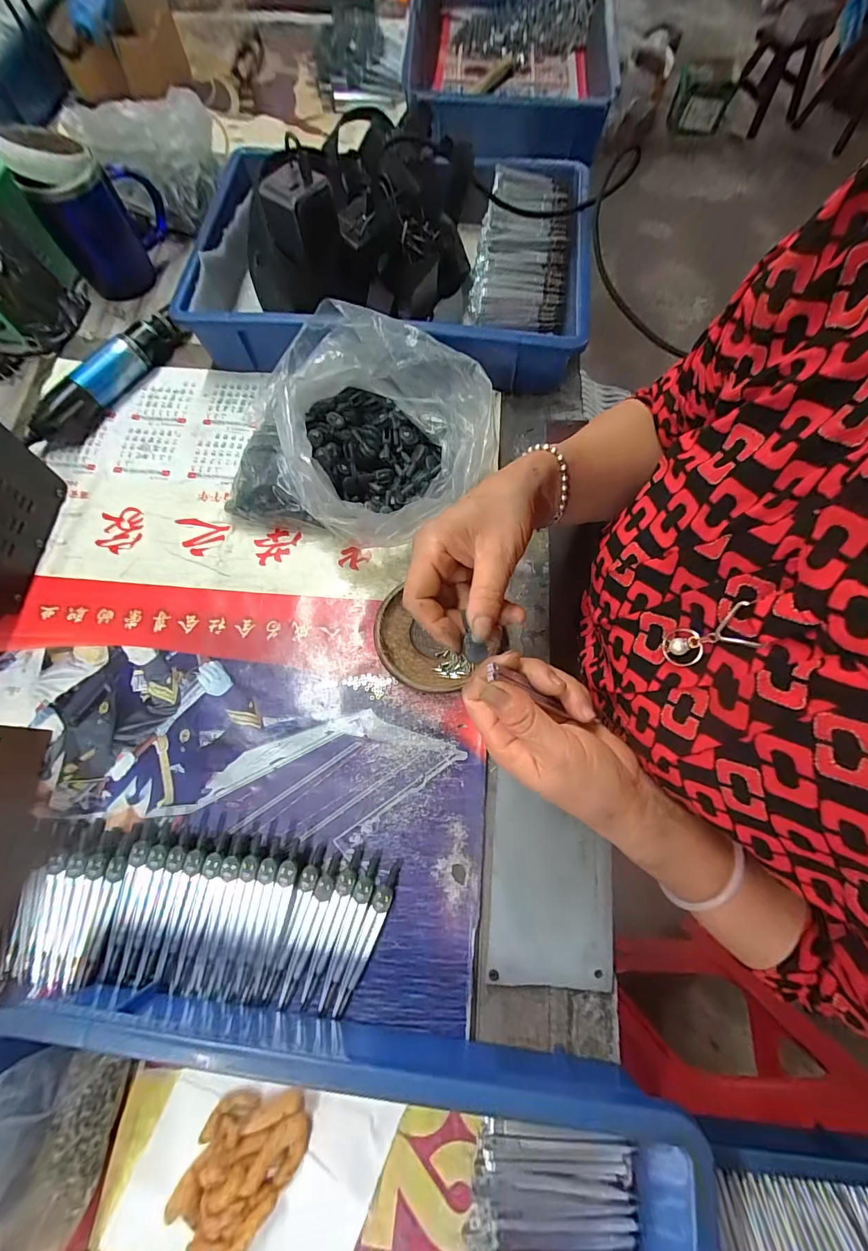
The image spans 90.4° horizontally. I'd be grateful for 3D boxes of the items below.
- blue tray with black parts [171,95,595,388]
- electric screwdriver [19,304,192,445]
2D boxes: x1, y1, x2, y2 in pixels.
[{"bbox_3d":[-0.053,-0.442,0.497,0.443,0.138,0.333,5,72,1],"label":"blue tray with black parts"},{"bbox_3d":[-0.367,-0.276,0.486,0.039,0.047,0.203,39,76,11],"label":"electric screwdriver"}]

